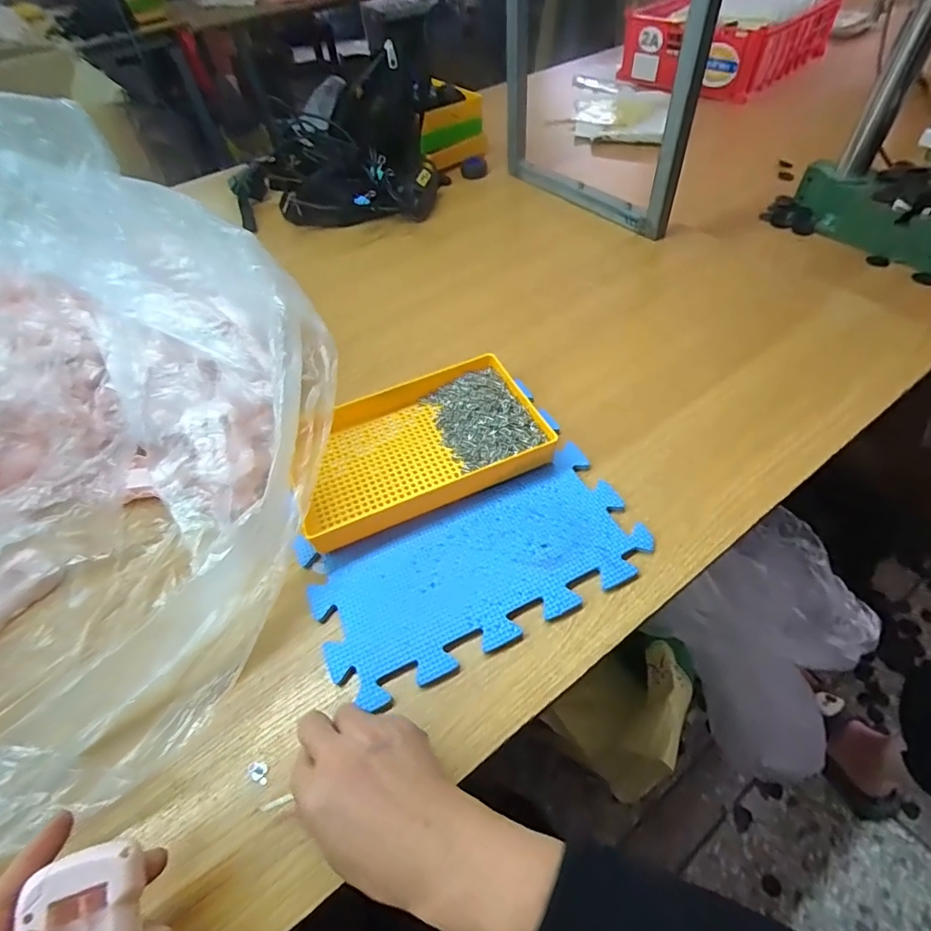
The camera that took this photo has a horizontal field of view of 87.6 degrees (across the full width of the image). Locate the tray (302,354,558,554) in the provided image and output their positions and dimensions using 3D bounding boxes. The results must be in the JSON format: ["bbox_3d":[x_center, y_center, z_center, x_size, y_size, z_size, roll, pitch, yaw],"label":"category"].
[{"bbox_3d":[-0.042,-0.024,0.482,0.230,0.044,0.161,-19,53,-9],"label":"tray"}]

